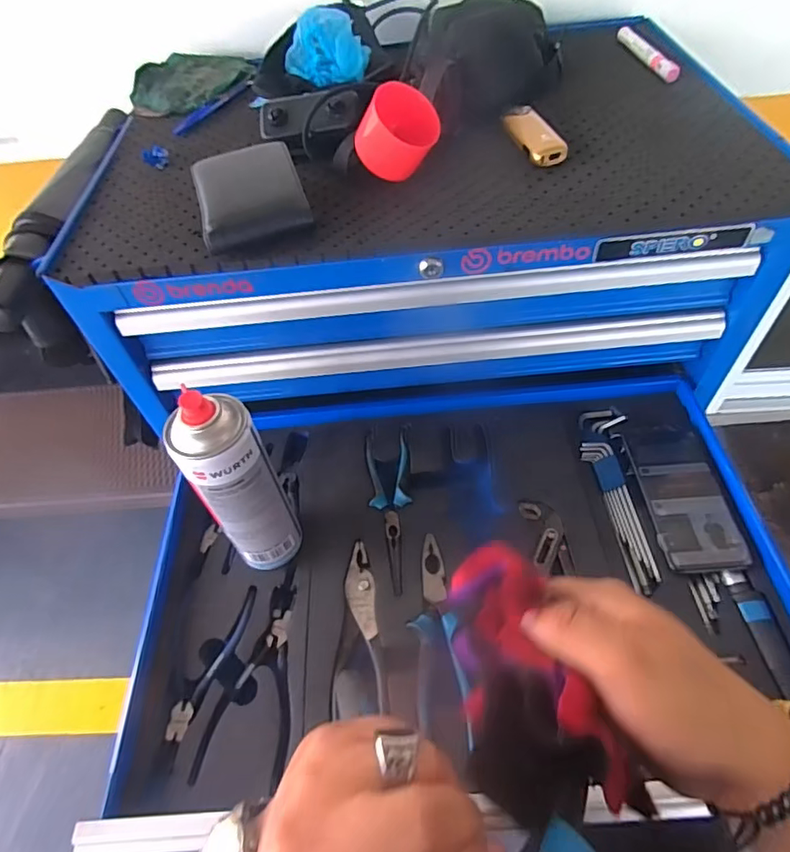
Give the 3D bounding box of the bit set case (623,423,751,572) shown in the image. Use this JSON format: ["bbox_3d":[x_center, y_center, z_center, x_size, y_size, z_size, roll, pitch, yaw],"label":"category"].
[{"bbox_3d":[0.293,0.067,0.545,0.075,0.027,0.172,-5,52,2],"label":"bit set case"}]

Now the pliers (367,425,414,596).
[{"bbox_3d":[-0.004,0.083,0.556,0.046,0.011,0.189,-5,52,2],"label":"pliers"}]

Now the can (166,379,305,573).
[{"bbox_3d":[-0.133,0.055,0.456,0.070,0.220,0.054,-28,55,-15],"label":"can"}]

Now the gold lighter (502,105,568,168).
[{"bbox_3d":[0.136,-0.288,0.515,0.037,0.017,0.094,-14,52,-5],"label":"gold lighter"}]

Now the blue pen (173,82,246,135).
[{"bbox_3d":[-0.217,-0.381,0.624,0.015,0.009,0.133,22,57,21],"label":"blue pen"}]

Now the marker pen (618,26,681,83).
[{"bbox_3d":[0.298,-0.446,0.627,0.019,0.016,0.143,-10,52,-2],"label":"marker pen"}]

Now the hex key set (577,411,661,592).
[{"bbox_3d":[0.233,0.063,0.560,0.049,0.021,0.213,0,52,6],"label":"hex key set"}]

